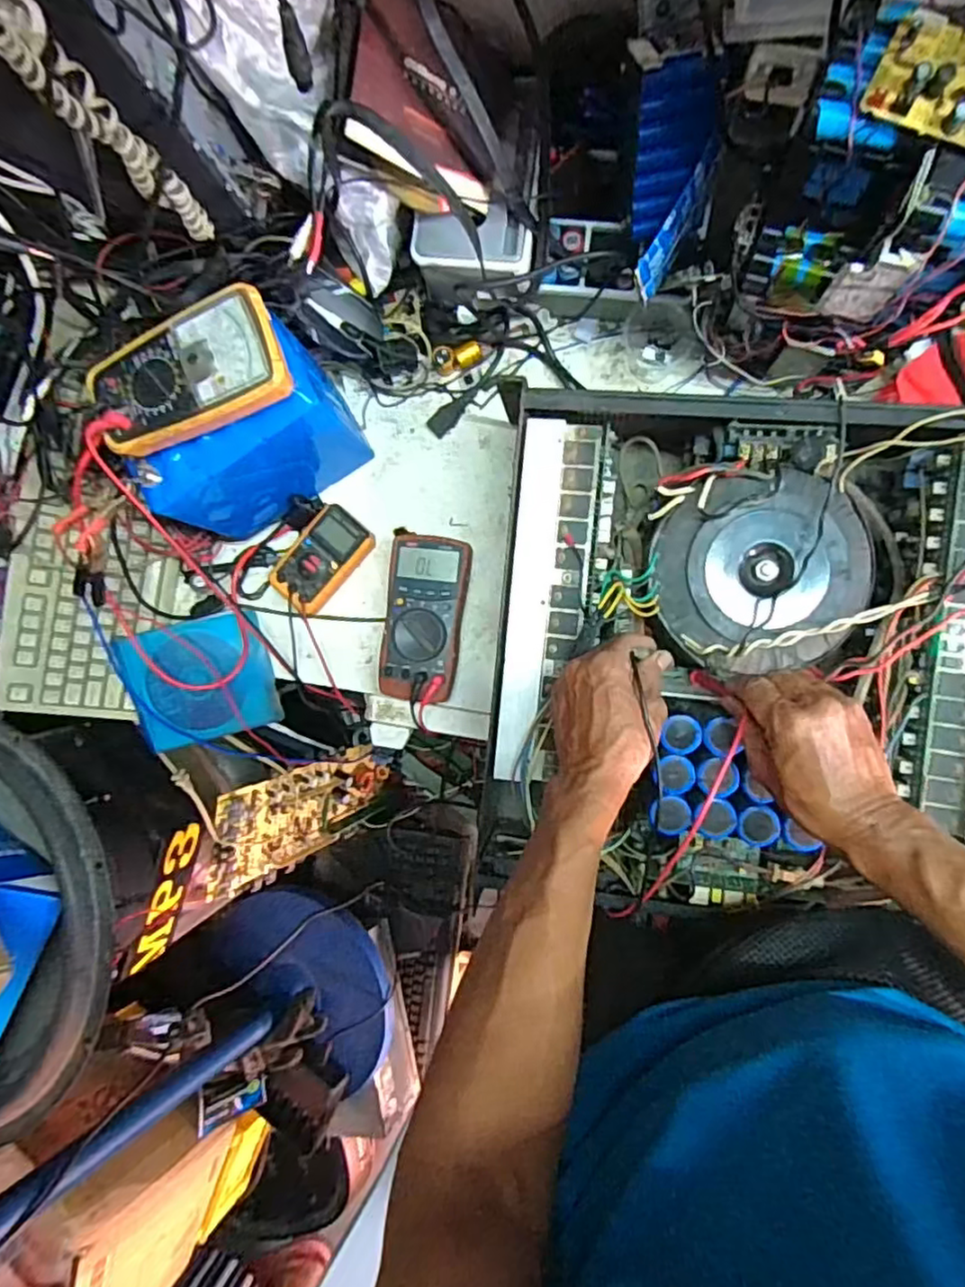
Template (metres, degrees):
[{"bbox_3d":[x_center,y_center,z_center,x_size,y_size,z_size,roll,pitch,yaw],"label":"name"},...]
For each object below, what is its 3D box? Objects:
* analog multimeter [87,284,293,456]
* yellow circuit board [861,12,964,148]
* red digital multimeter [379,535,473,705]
[{"bbox_3d":[-0.238,-0.219,0.534,0.156,0.031,0.091,-22,86,8],"label":"analog multimeter"},{"bbox_3d":[0.270,-0.312,0.365,0.094,0.017,0.058,26,94,9],"label":"yellow circuit board"},{"bbox_3d":[-0.060,-0.027,0.692,0.080,0.037,0.167,7,91,9],"label":"red digital multimeter"}]

